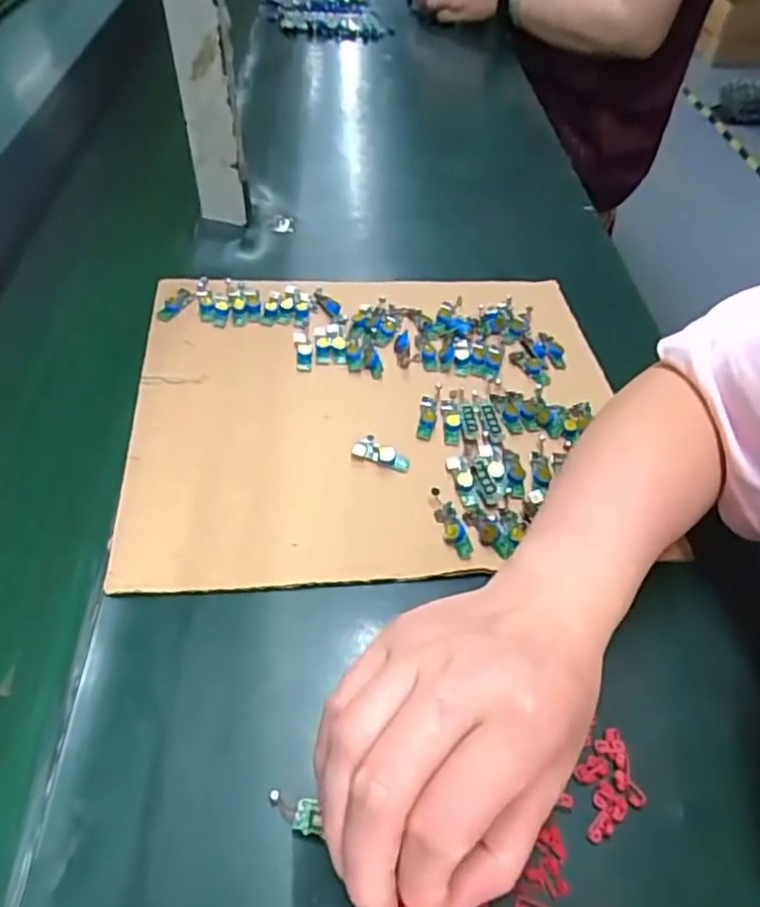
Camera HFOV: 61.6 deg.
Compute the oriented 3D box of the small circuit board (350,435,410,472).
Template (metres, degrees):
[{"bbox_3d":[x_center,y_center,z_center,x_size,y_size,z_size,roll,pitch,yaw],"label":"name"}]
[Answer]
[{"bbox_3d":[0.001,-0.001,0.426,0.038,0.011,0.020,13,49,7],"label":"small circuit board"}]

